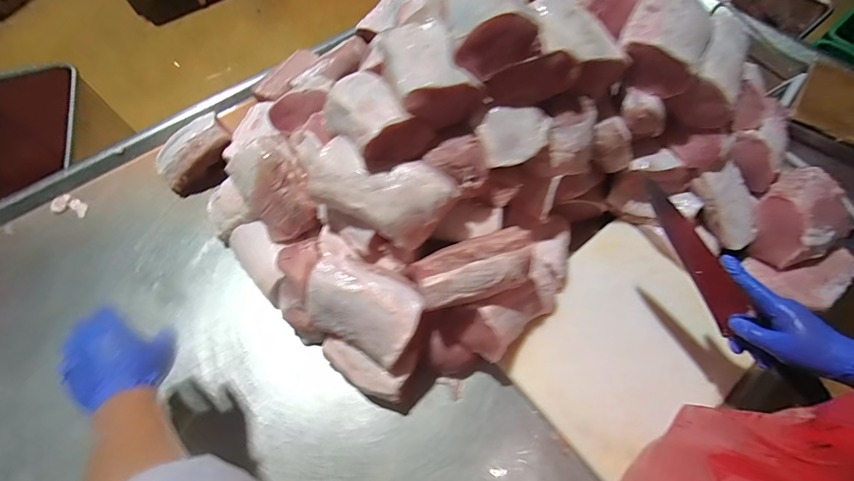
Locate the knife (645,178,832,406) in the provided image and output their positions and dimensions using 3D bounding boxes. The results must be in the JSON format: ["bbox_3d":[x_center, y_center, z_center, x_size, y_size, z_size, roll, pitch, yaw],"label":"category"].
[{"bbox_3d":[0.379,0.063,0.490,0.033,0.041,0.321,-31,83,-14],"label":"knife"}]

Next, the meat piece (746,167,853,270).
[{"bbox_3d":[0.617,-0.037,0.635,0.147,0.081,0.130,-31,67,-14],"label":"meat piece"}]

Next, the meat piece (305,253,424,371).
[{"bbox_3d":[-0.094,0.094,0.547,0.170,0.056,0.110,26,67,13],"label":"meat piece"}]

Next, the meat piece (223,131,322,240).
[{"bbox_3d":[-0.255,-0.087,0.651,0.115,0.092,0.160,-31,67,-14],"label":"meat piece"}]

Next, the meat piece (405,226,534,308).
[{"bbox_3d":[0.065,0.039,0.518,0.173,0.045,0.076,-17,64,-8],"label":"meat piece"}]

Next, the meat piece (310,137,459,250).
[{"bbox_3d":[-0.067,-0.073,0.550,0.205,0.069,0.104,26,67,13],"label":"meat piece"}]

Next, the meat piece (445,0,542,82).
[{"bbox_3d":[0.083,-0.307,0.512,0.116,0.065,0.170,-8,64,-3],"label":"meat piece"}]

